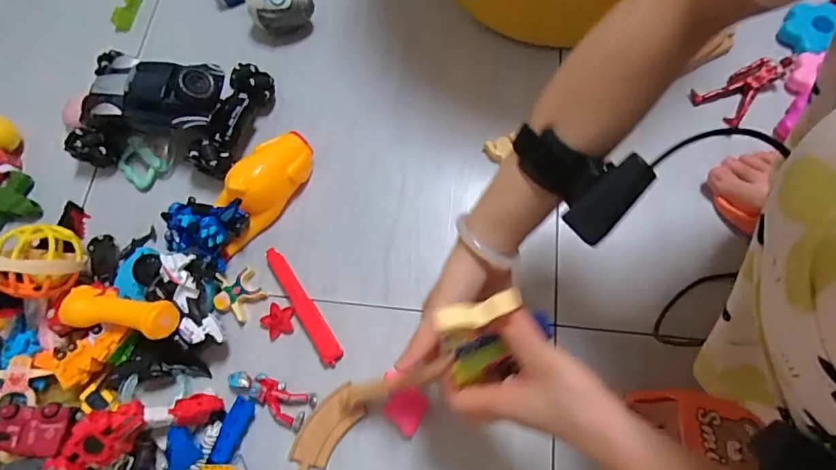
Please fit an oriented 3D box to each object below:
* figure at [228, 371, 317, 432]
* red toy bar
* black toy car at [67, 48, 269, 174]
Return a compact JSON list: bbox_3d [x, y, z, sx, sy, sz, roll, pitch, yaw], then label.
[{"bbox_3d":[-0.156,0.167,0.513,0.093,0.016,0.039,30,75,12],"label":"figure"},{"bbox_3d":[-0.132,0.080,0.542,0.023,0.011,0.149,-34,73,-9],"label":"red toy bar"},{"bbox_3d":[-0.312,-0.160,0.591,0.230,0.090,0.144,7,71,5],"label":"black toy car"}]

